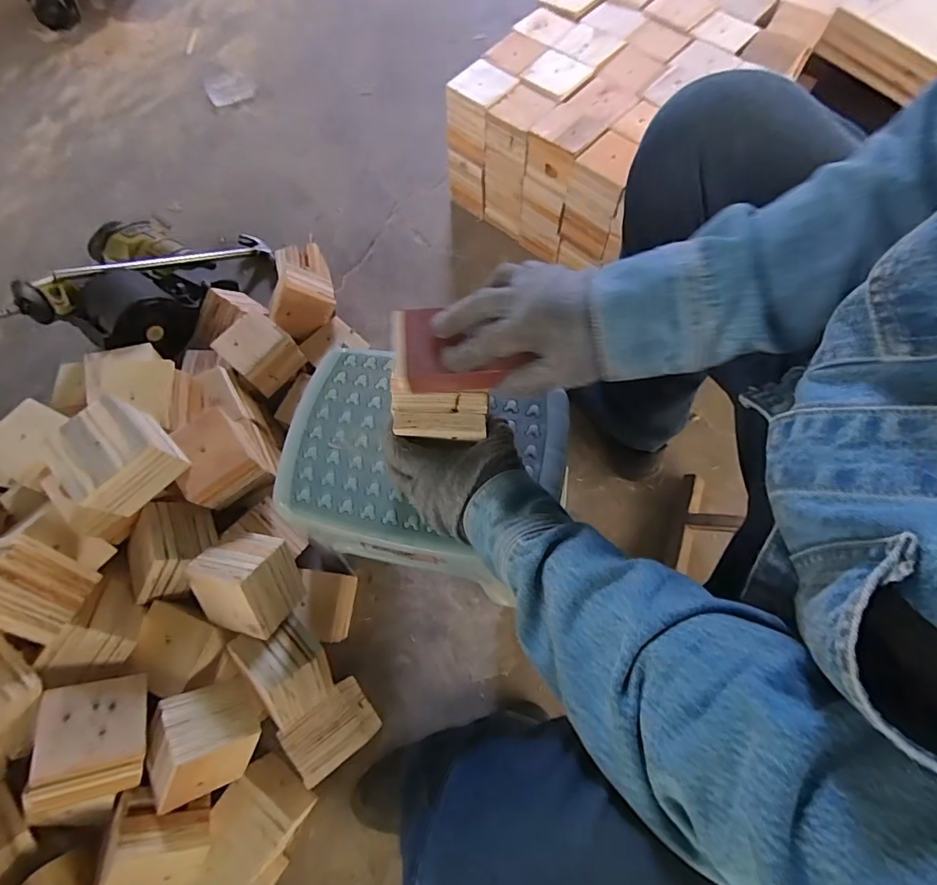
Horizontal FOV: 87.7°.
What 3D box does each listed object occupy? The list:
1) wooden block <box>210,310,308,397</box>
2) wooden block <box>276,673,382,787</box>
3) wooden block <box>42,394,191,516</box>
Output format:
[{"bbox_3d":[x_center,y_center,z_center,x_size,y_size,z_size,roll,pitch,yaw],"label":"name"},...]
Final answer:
[{"bbox_3d":[-0.339,-0.148,0.799,0.090,0.077,0.096,37,75,14],"label":"wooden block"},{"bbox_3d":[-0.188,0.396,0.677,0.101,0.112,0.084,-37,73,-11],"label":"wooden block"},{"bbox_3d":[-0.409,0.017,0.572,0.102,0.081,0.100,-42,74,-13],"label":"wooden block"}]

